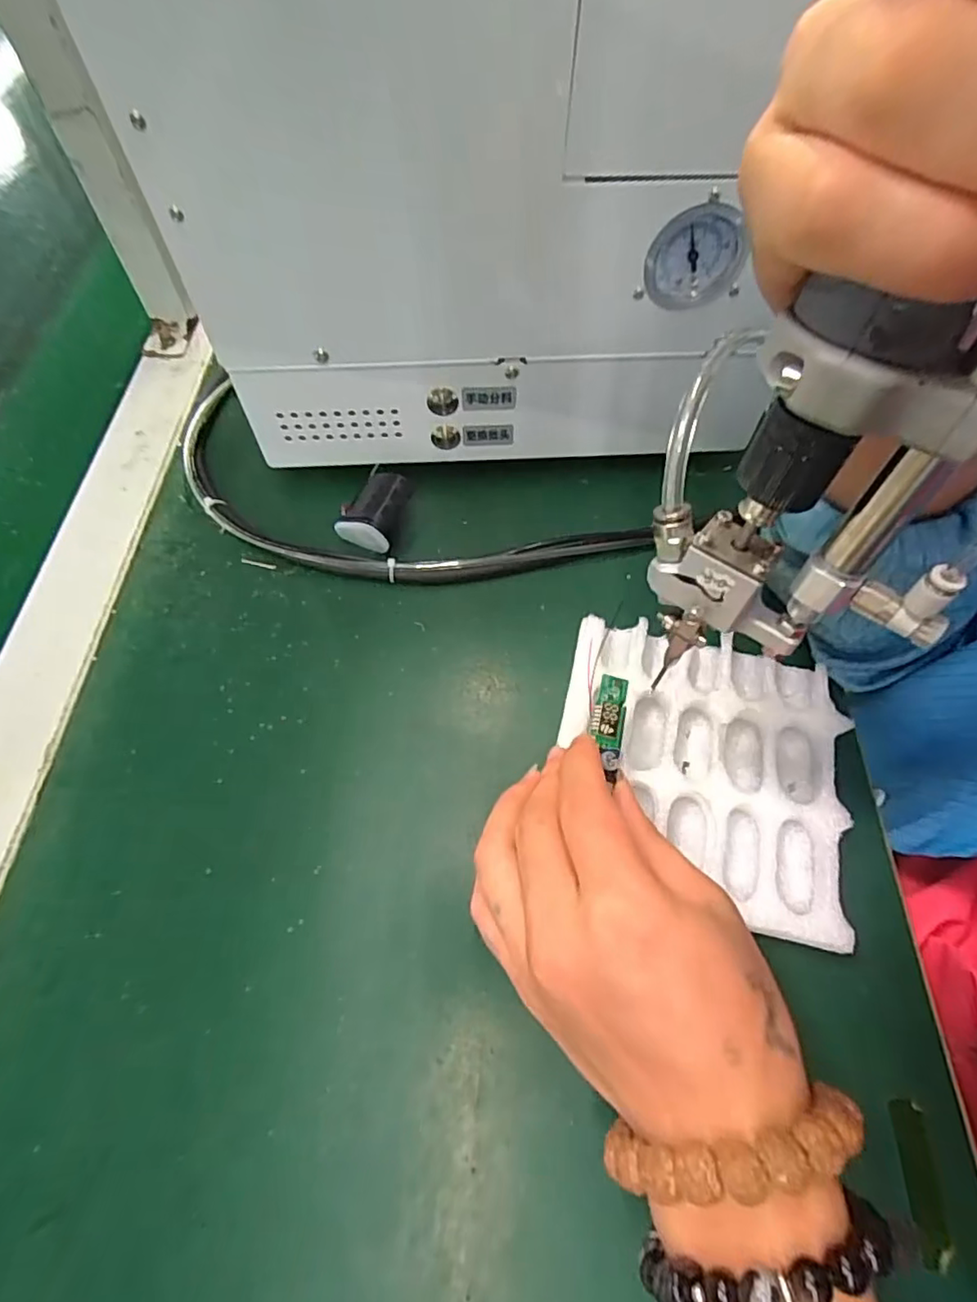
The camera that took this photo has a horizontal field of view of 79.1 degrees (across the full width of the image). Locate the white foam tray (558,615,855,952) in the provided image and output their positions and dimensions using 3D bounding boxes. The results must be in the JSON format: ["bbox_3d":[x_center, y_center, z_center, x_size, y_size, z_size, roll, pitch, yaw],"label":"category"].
[{"bbox_3d":[0.097,0.048,0.280,0.126,0.020,0.133,15,62,9],"label":"white foam tray"}]

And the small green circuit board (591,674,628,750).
[{"bbox_3d":[0.053,0.026,0.258,0.014,0.004,0.032,10,64,6],"label":"small green circuit board"}]

